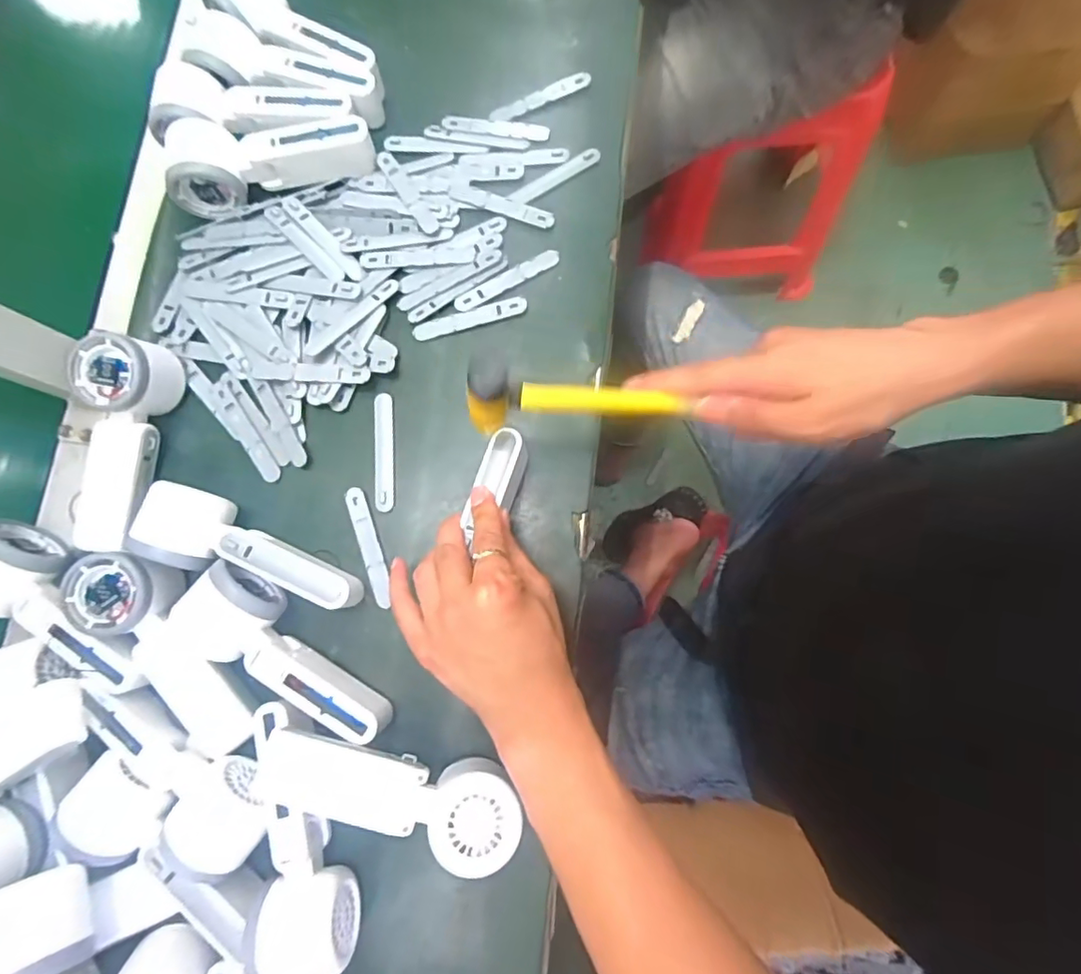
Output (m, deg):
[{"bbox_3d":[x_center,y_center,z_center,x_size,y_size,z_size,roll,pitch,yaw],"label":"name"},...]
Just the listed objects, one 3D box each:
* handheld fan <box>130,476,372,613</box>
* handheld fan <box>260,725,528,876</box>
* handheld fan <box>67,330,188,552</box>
[{"bbox_3d":[-0.207,0.043,0.404,0.156,0.047,0.057,14,80,4],"label":"handheld fan"},{"bbox_3d":[-0.096,0.197,0.354,0.167,0.034,0.057,8,80,6],"label":"handheld fan"},{"bbox_3d":[-0.328,-0.034,0.431,0.057,0.053,0.163,9,89,3],"label":"handheld fan"}]

